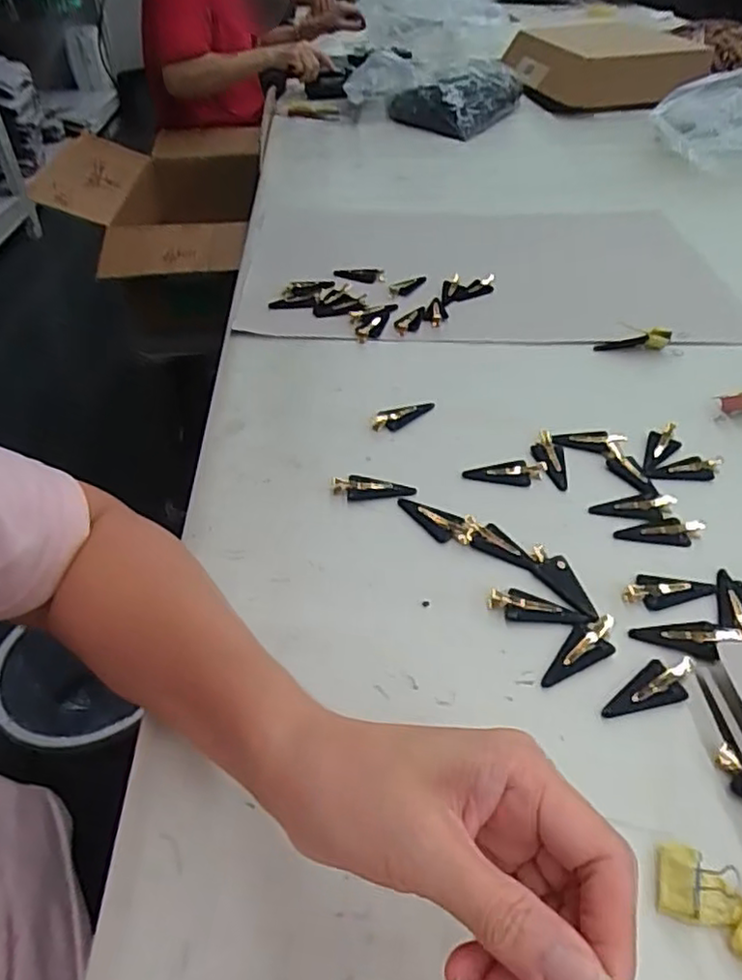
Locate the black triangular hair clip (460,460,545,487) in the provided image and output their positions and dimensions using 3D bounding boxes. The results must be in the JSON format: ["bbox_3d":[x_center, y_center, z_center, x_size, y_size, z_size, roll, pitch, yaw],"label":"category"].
[{"bbox_3d":[0.103,-0.013,0.499,0.063,0.008,0.021,-5,43,-4],"label":"black triangular hair clip"}]

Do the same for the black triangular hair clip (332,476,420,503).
[{"bbox_3d":[0.002,-0.003,0.486,0.060,0.010,0.021,-2,42,-1],"label":"black triangular hair clip"}]

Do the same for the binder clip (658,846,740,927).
[{"bbox_3d":[0.145,0.176,0.290,0.033,0.013,0.029,15,45,17],"label":"binder clip"}]

